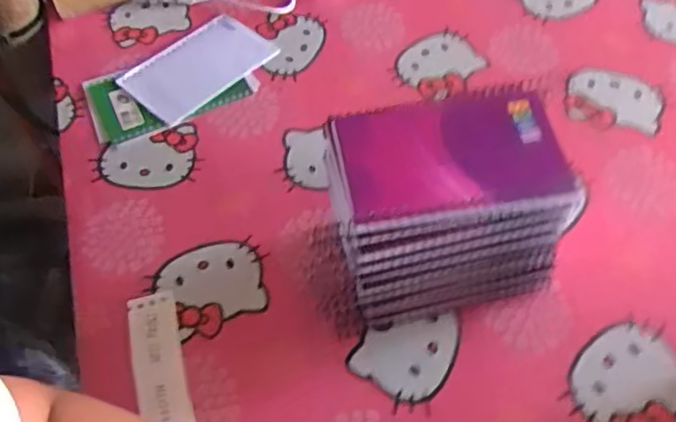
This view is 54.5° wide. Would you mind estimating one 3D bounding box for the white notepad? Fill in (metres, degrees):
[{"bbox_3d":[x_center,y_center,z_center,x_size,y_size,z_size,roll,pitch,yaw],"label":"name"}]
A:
[{"bbox_3d":[-0.129,-0.135,0.608,0.082,0.008,0.130,35,63,24],"label":"white notepad"}]

